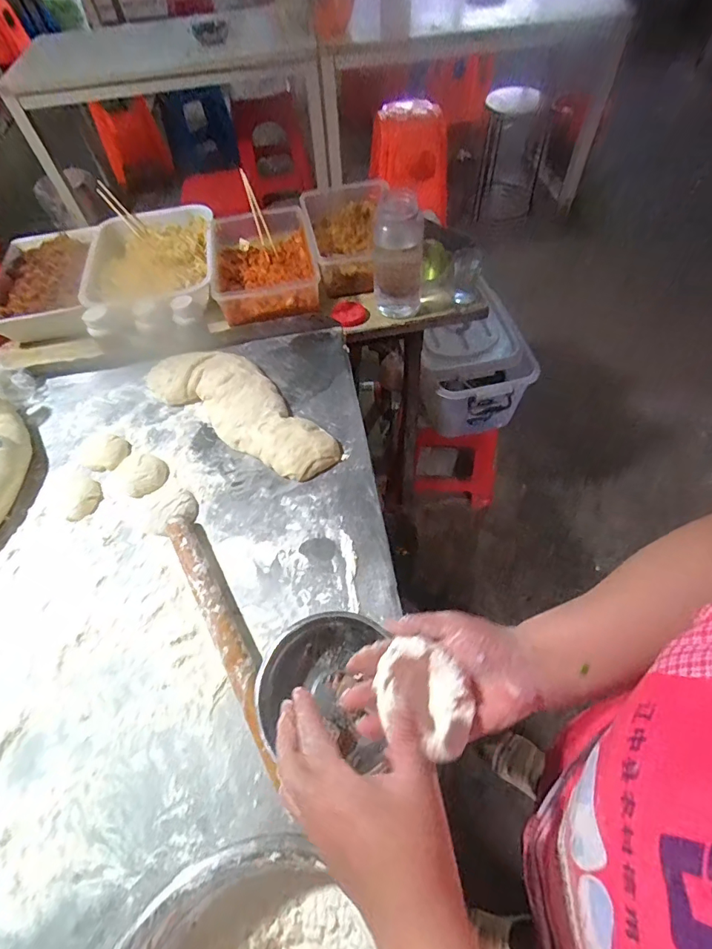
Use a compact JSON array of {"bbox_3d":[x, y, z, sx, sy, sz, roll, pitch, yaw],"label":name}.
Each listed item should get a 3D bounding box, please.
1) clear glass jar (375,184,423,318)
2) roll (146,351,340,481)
[{"bbox_3d":[0.077,-0.382,0.816,0.082,0.213,0.079,-2,58,3],"label":"clear glass jar"},{"bbox_3d":[-0.170,-0.111,0.713,0.335,0.045,0.127,31,65,21],"label":"roll"}]

